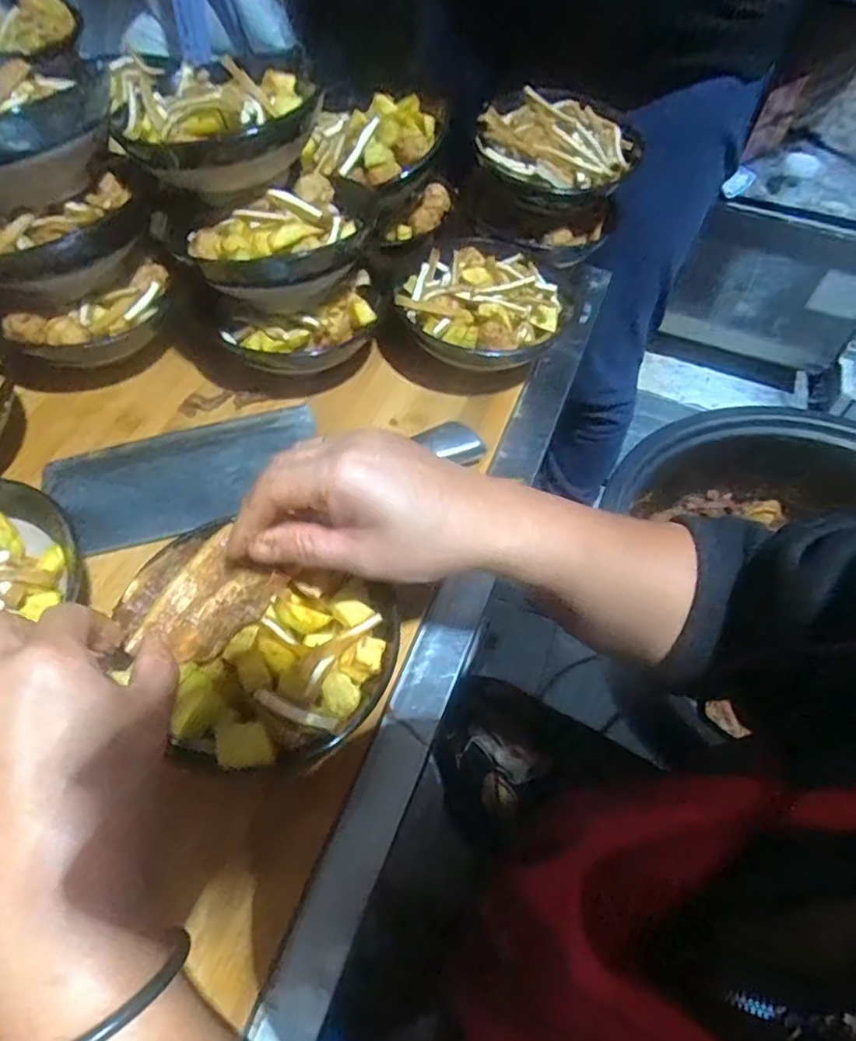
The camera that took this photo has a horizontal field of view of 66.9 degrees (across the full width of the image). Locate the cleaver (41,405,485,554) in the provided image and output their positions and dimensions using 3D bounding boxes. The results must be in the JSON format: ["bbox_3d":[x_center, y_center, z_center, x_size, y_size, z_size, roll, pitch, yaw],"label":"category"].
[{"bbox_3d":[-0.104,-0.040,0.412,0.262,0.026,0.079,-11,56,-12],"label":"cleaver"}]

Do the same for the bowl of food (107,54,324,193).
[{"bbox_3d":[-0.135,-0.258,0.418,0.128,0.047,0.111,-11,56,-11],"label":"bowl of food"}]

